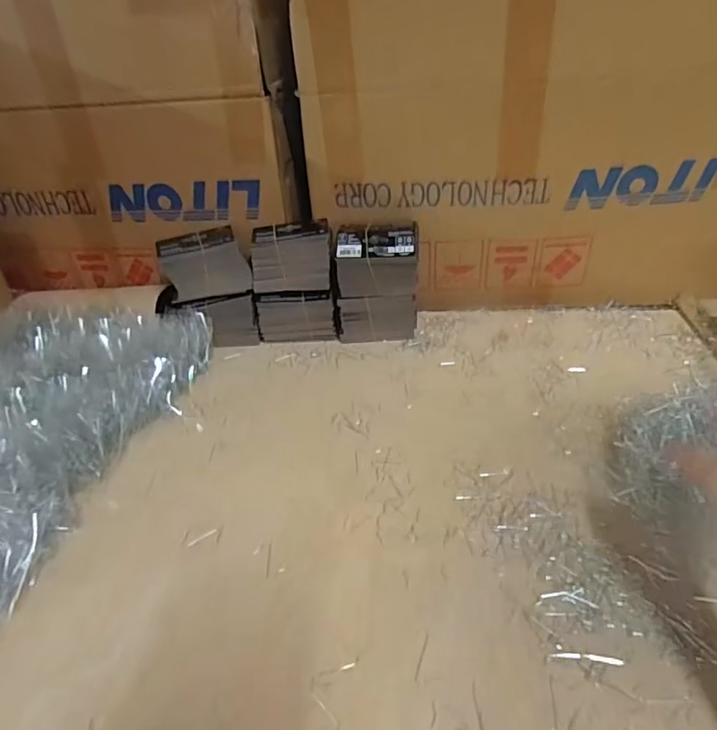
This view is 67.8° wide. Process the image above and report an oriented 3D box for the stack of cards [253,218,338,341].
[{"bbox_3d":[-0.086,-0.114,0.734,0.102,0.150,0.072,-3,34,1],"label":"stack of cards"}]

